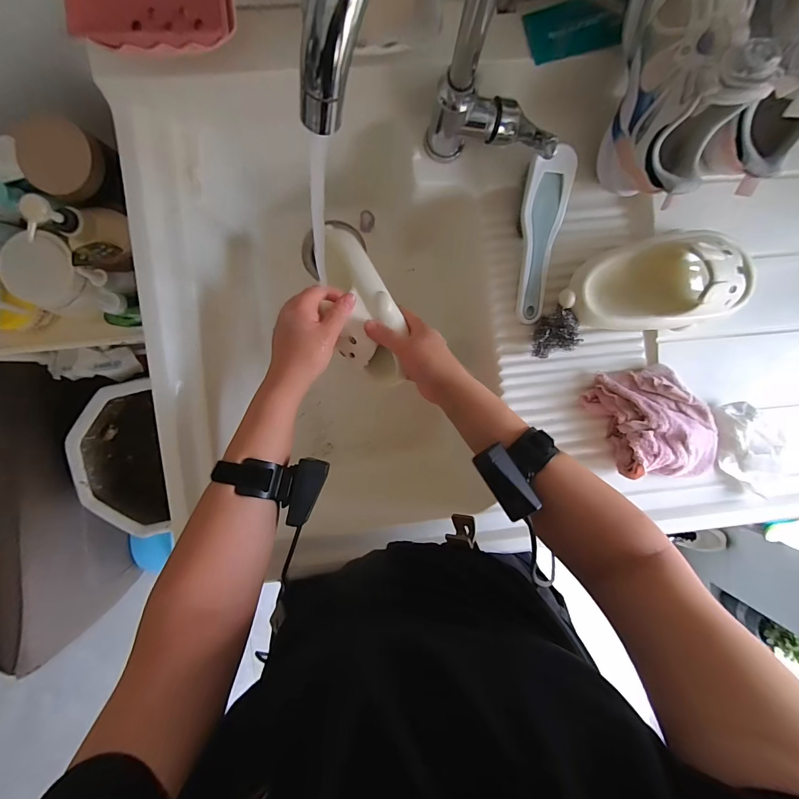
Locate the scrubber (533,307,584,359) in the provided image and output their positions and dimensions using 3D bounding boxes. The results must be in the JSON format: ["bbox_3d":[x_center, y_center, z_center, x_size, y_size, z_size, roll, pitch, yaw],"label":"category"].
[{"bbox_3d":[0.190,-0.081,0.447,0.048,0.032,0.052,-10,95,-3],"label":"scrubber"}]

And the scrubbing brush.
[{"bbox_3d":[0.168,-0.191,0.443,0.049,0.026,0.187,3,107,-4],"label":"scrubbing brush"}]

